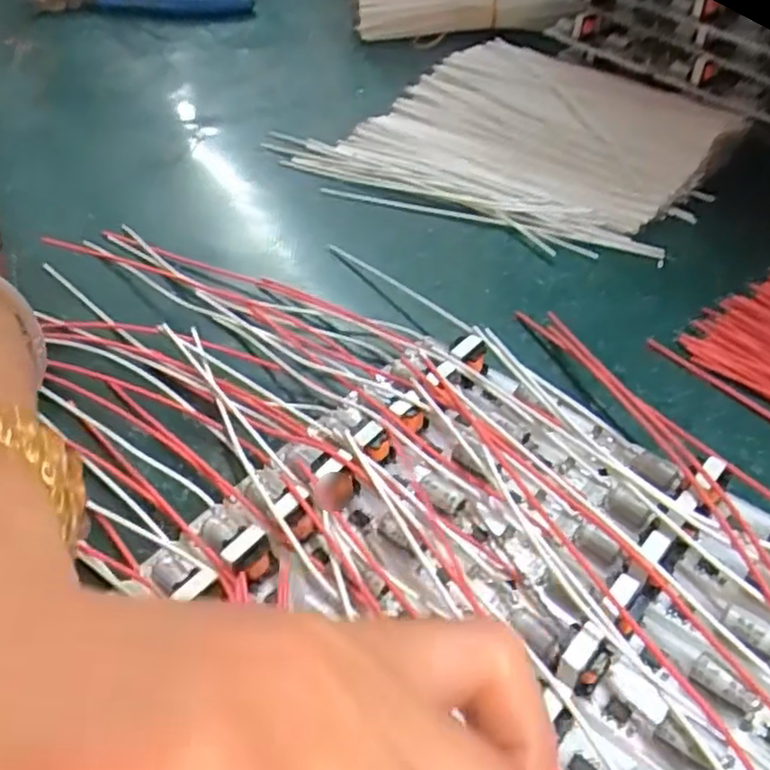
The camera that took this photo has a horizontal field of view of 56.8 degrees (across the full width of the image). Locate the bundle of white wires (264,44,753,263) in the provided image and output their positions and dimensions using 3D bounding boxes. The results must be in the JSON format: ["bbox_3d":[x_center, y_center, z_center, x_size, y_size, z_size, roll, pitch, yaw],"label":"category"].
[{"bbox_3d":[0.049,-0.111,0.312,0.175,0.023,0.113,25,53,25],"label":"bundle of white wires"}]

